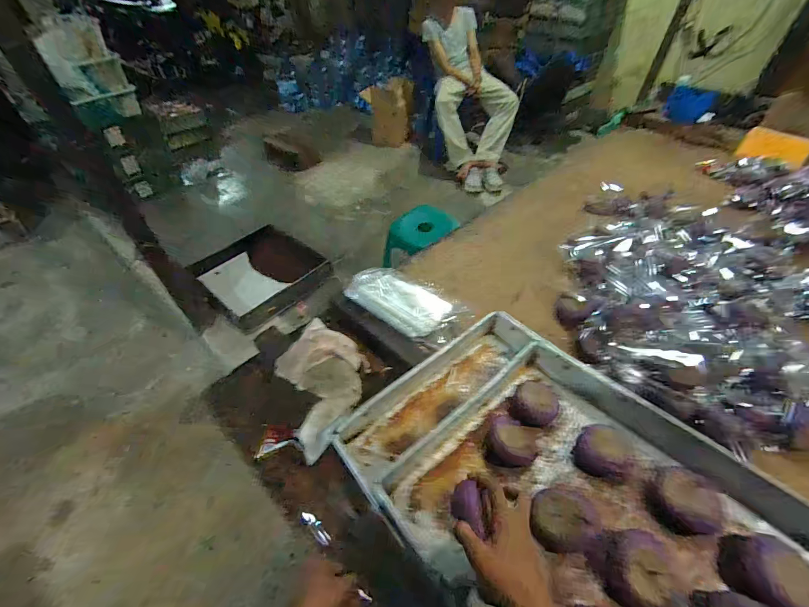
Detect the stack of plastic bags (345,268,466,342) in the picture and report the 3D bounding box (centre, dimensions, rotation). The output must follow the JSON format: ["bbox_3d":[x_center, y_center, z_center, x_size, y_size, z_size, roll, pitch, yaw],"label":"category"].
[{"bbox_3d":[0.002,-0.012,0.806,0.243,0.034,0.149,30,52,22],"label":"stack of plastic bags"}]

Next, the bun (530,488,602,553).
[{"bbox_3d":[0.223,0.304,0.502,0.089,0.037,0.078,-2,47,-6],"label":"bun"}]

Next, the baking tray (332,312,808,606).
[{"bbox_3d":[0.284,0.308,0.463,0.436,0.079,0.766,-32,49,-27],"label":"baking tray"}]

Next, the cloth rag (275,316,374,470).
[{"bbox_3d":[-0.140,0.125,0.657,0.164,0.062,0.244,-20,52,-21],"label":"cloth rag"}]

